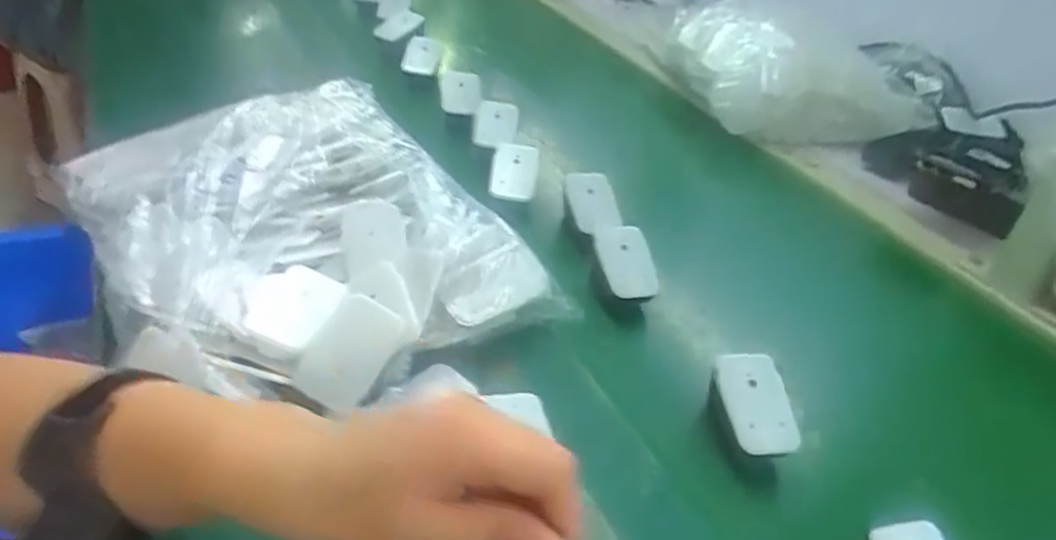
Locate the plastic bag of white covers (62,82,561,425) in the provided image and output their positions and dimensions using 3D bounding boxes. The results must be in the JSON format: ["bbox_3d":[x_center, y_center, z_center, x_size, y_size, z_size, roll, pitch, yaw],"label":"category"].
[{"bbox_3d":[-0.178,-0.034,0.496,0.273,0.084,0.307,-26,47,-36],"label":"plastic bag of white covers"}]

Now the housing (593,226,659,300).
[{"bbox_3d":[0.080,-0.006,0.564,0.041,0.061,0.007,-17,-4,27],"label":"housing"}]

